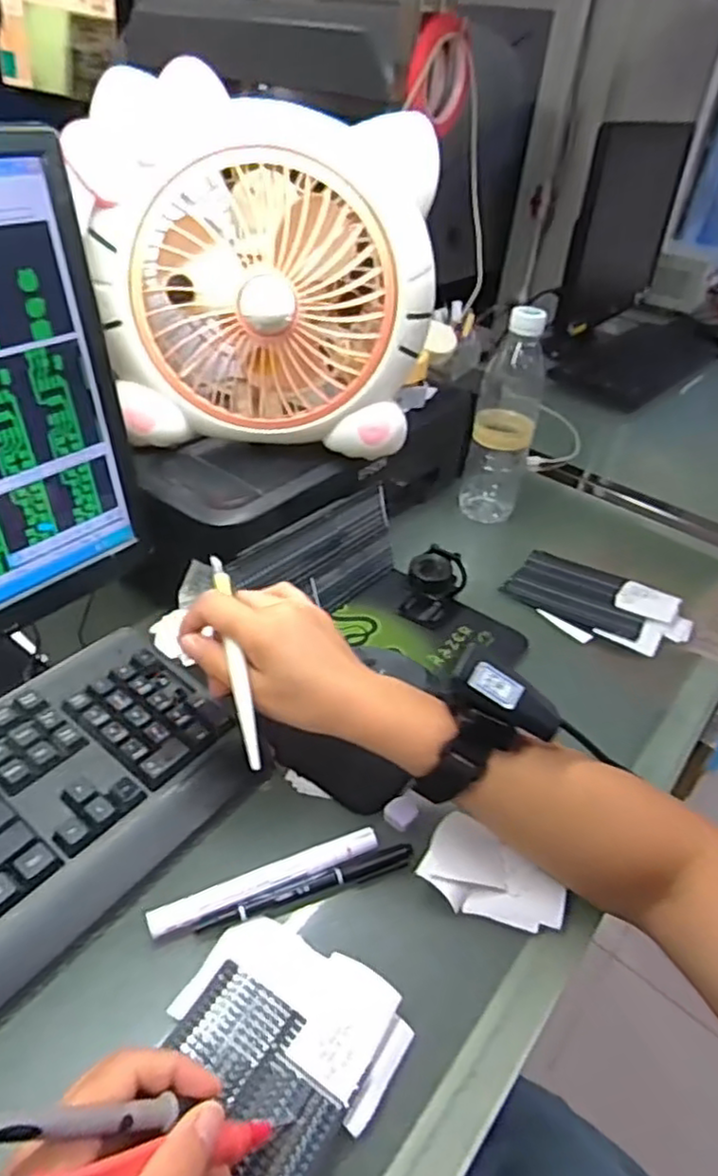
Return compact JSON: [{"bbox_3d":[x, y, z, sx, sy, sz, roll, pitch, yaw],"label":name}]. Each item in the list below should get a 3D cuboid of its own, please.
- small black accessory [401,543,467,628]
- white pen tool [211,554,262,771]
[{"bbox_3d":[0.070,-0.002,0.642,0.052,0.056,0.058,15,39,10],"label":"small black accessory"},{"bbox_3d":[-0.076,0.039,0.423,0.010,0.008,0.152,-7,55,-17],"label":"white pen tool"}]

